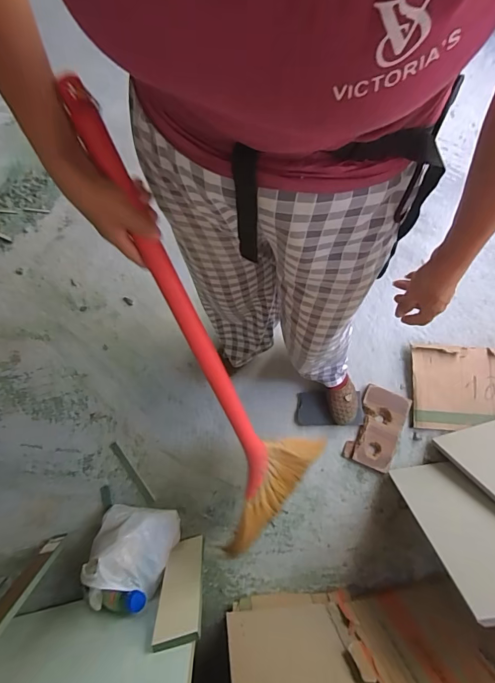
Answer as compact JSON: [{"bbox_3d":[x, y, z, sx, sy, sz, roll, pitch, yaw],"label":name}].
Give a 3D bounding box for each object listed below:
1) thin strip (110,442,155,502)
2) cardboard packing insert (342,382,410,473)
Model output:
[{"bbox_3d":[-0.324,0.366,1.113,0.018,0.007,0.196,-38,77,-9],"label":"thin strip"},{"bbox_3d":[0.370,0.244,1.129,0.128,0.025,0.216,23,76,7],"label":"cardboard packing insert"}]

